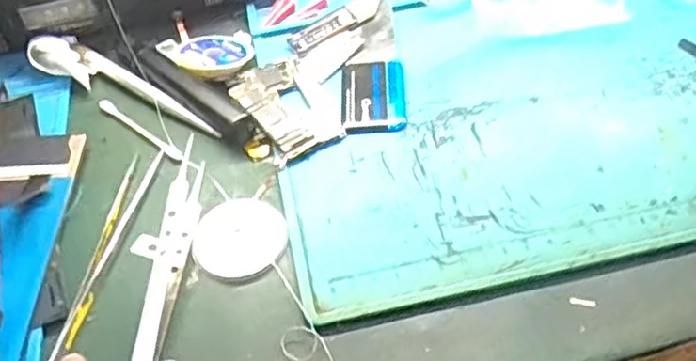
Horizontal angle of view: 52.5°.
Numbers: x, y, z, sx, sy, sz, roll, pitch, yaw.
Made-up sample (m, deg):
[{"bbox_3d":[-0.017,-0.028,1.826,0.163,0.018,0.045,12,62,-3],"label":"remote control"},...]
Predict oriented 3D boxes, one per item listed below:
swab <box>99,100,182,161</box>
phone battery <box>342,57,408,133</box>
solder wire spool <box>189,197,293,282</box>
[{"bbox_3d":[-0.116,-0.029,0.392,0.073,0.004,0.007,33,59,27],"label":"swab"},{"bbox_3d":[0.014,-0.049,0.389,0.034,0.004,0.052,-3,49,4],"label":"phone battery"},{"bbox_3d":[-0.051,0.028,0.337,0.044,0.004,0.045,-3,49,4],"label":"solder wire spool"}]

